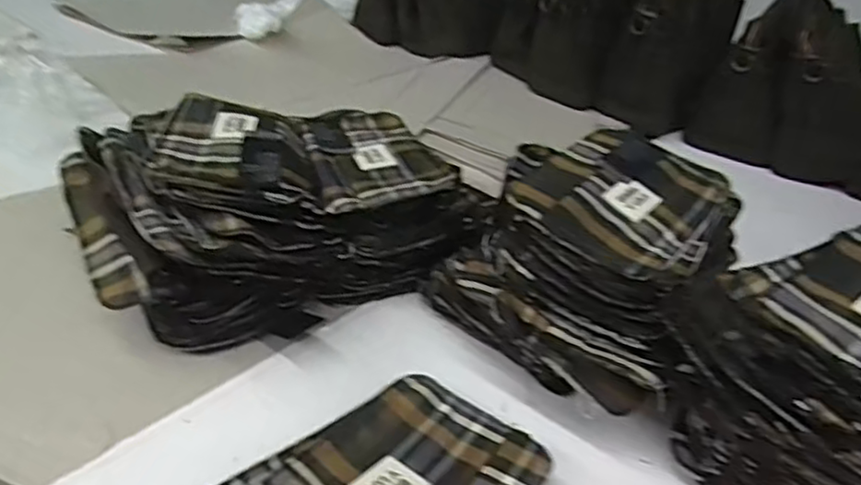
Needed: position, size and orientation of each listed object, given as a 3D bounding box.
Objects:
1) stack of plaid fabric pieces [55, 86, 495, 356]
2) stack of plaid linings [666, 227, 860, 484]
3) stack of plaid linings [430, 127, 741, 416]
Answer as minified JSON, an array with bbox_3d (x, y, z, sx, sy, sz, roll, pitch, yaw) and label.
[{"bbox_3d":[-0.138,-0.034,0.643,0.331,0.124,0.229,-14,37,-29],"label":"stack of plaid fabric pieces"},{"bbox_3d":[0.280,0.105,0.473,0.217,0.149,0.171,-15,38,-31],"label":"stack of plaid linings"},{"bbox_3d":[0.130,0.016,0.588,0.205,0.142,0.250,25,36,27],"label":"stack of plaid linings"}]

